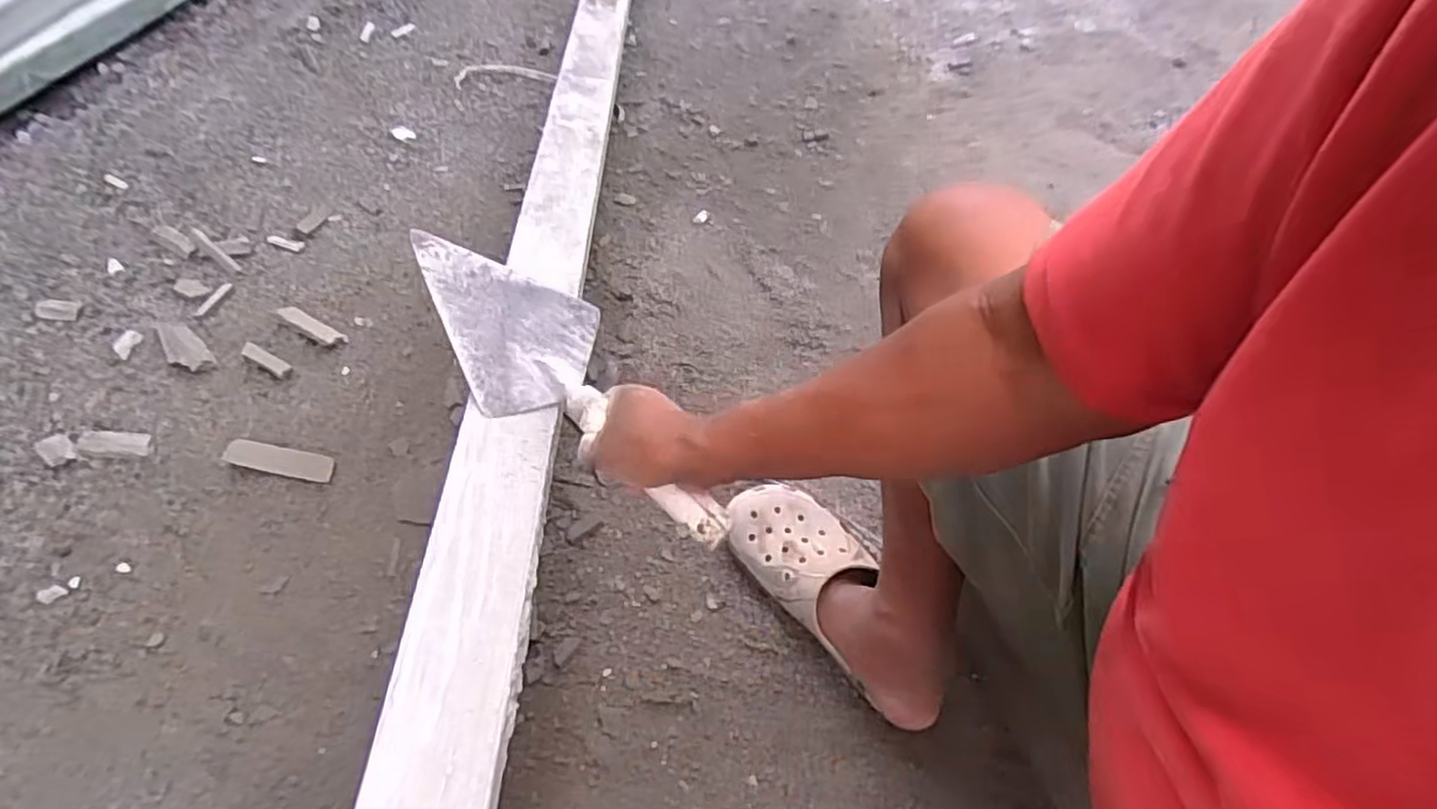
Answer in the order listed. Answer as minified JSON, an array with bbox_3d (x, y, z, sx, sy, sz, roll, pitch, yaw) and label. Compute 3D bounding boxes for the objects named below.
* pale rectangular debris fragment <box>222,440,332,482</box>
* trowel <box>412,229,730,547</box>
[{"bbox_3d":[-0.464,0.059,0.746,0.101,0.009,0.030,16,53,-17],"label":"pale rectangular debris fragment"},{"bbox_3d":[-0.124,-0.016,0.592,0.115,0.068,0.356,-39,71,-26],"label":"trowel"}]

